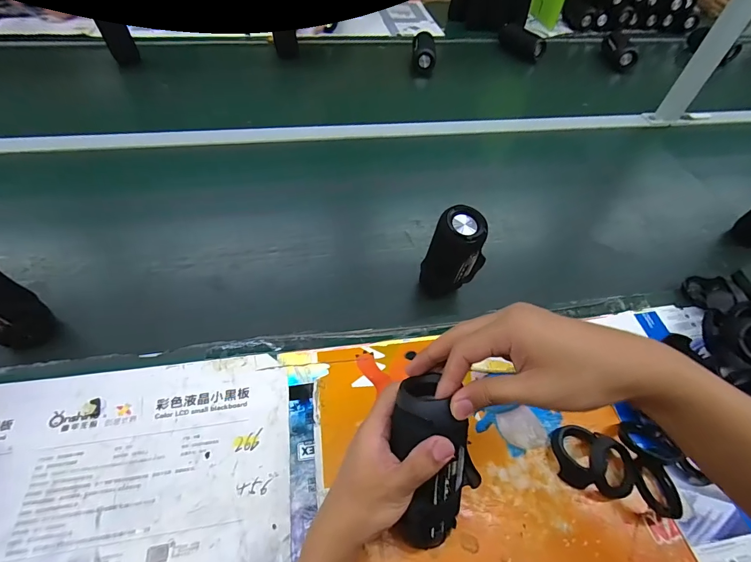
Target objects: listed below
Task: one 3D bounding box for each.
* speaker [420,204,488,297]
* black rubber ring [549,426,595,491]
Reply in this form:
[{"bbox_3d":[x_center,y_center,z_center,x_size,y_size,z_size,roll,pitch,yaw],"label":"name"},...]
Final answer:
[{"bbox_3d":[0.111,-0.038,0.526,0.069,0.136,0.052,-20,57,-17],"label":"speaker"},{"bbox_3d":[0.224,0.196,0.424,0.045,0.023,0.065,18,54,11],"label":"black rubber ring"}]

